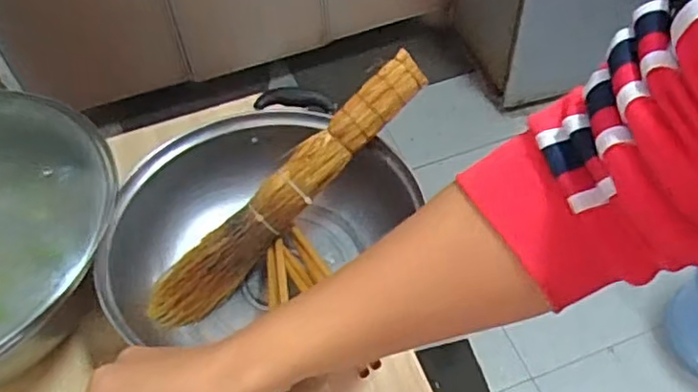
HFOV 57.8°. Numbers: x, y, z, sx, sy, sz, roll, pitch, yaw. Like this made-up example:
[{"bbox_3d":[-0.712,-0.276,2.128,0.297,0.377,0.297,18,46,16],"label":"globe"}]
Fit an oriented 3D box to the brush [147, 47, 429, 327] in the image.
[{"bbox_3d":[-0.053,-0.003,0.551,0.305,0.042,0.038,-45,59,0],"label":"brush"}]

